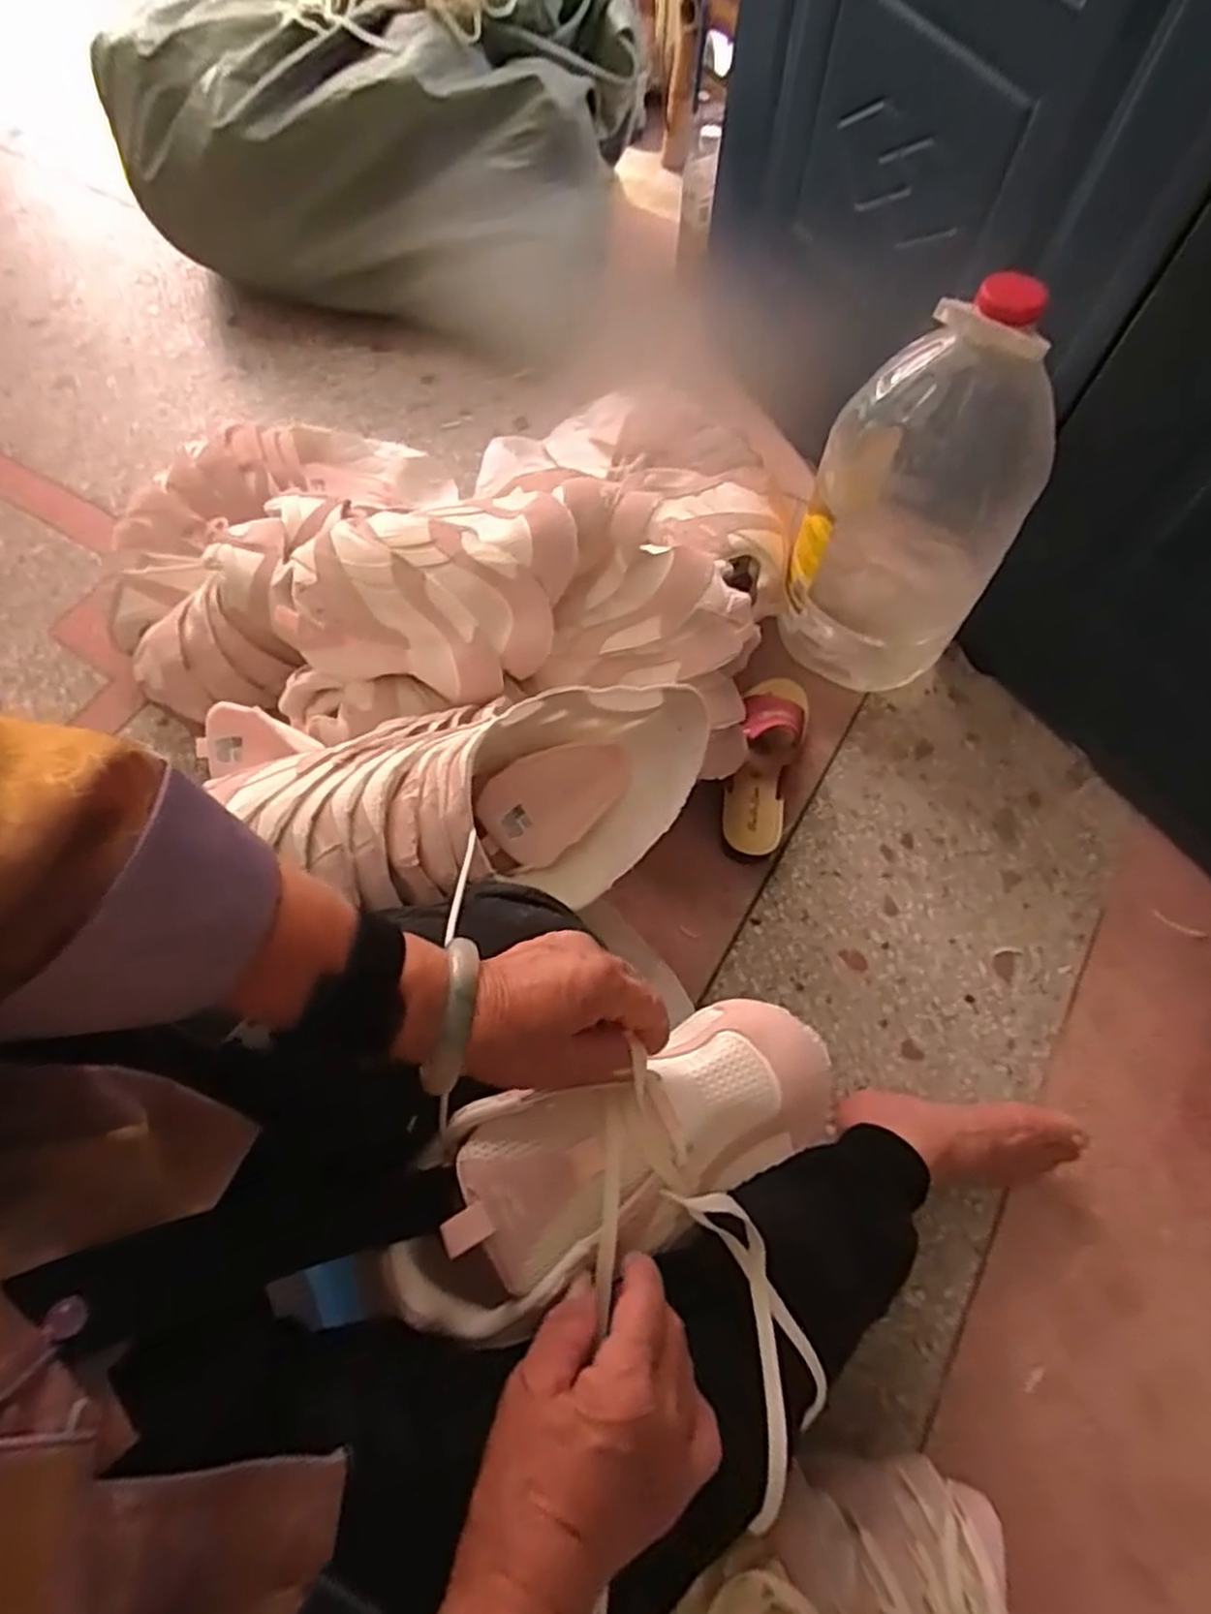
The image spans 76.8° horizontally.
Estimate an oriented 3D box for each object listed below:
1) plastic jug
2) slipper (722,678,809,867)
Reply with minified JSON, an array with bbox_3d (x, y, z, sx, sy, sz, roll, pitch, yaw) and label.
[{"bbox_3d":[0.316,-0.307,0.789,0.199,0.410,0.178,23,67,9],"label":"plastic jug"},{"bbox_3d":[0.177,-0.054,0.838,0.075,0.079,0.222,14,66,5],"label":"slipper"}]

